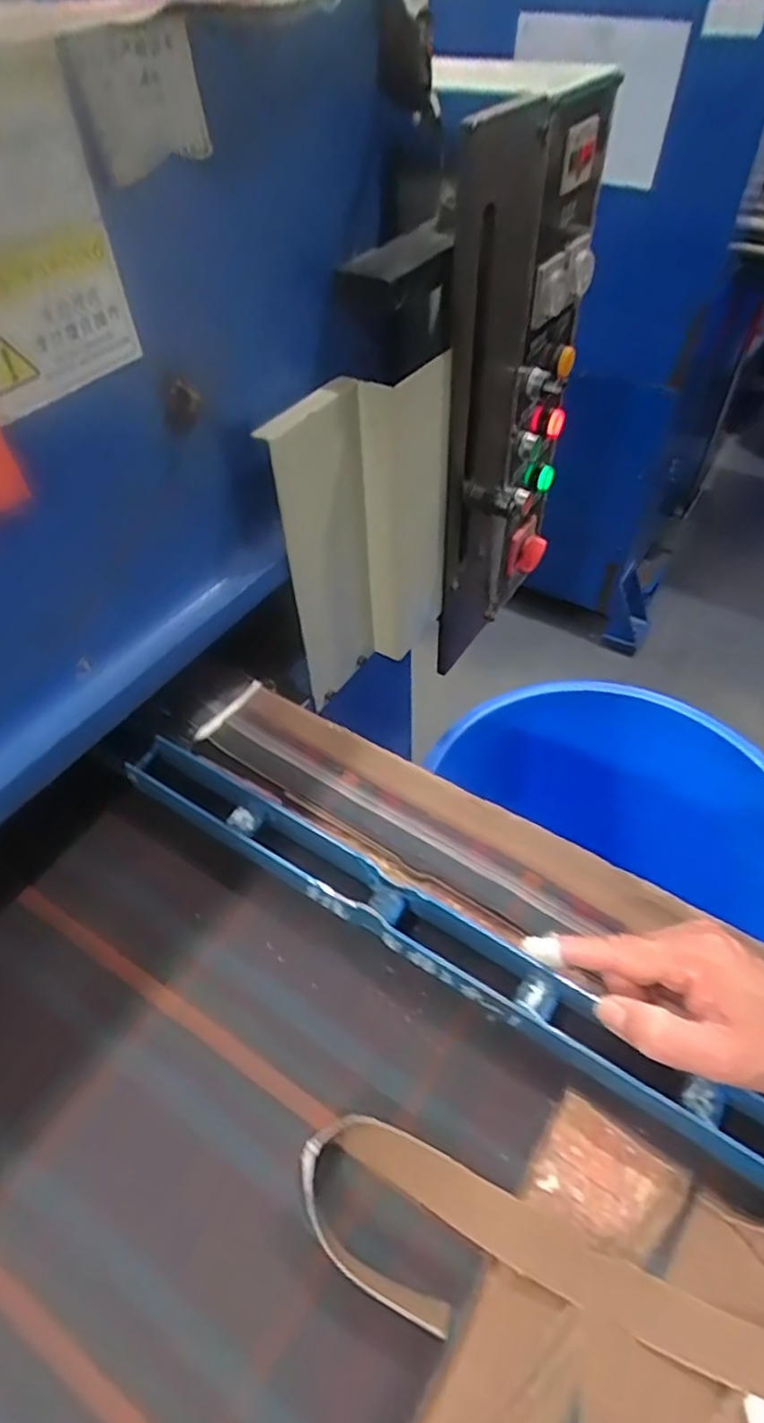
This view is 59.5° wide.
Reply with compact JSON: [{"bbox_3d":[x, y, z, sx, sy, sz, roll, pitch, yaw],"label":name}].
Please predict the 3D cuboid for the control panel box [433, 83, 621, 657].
[{"bbox_3d":[0.125,-0.279,0.659,0.084,0.477,0.254,15,50,19],"label":"control panel box"}]

